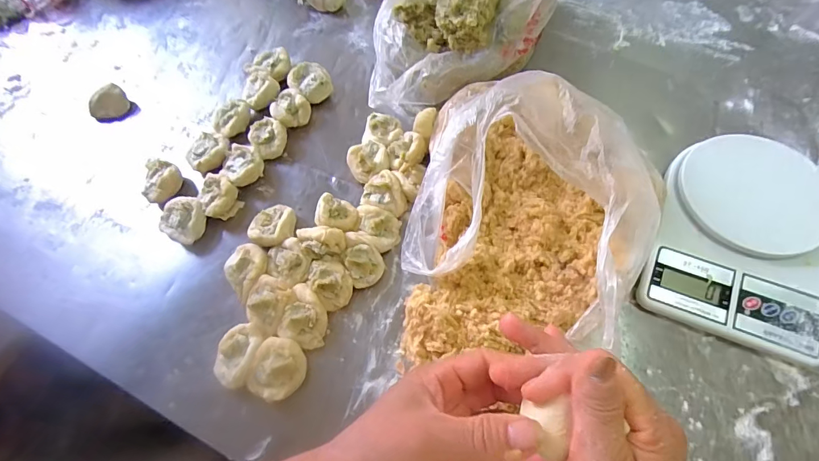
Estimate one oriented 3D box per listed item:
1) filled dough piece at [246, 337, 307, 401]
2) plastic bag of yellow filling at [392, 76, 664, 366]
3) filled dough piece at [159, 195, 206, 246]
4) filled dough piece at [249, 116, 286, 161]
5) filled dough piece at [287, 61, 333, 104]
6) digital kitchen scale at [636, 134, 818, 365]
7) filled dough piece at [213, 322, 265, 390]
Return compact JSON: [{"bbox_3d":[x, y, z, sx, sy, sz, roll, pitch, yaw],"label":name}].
[{"bbox_3d":[-0.119,0.127,0.369,0.044,0.029,0.051,15,66,10],"label":"filled dough piece"},{"bbox_3d":[0.106,-0.024,0.375,0.213,0.126,0.246,1,65,4],"label":"plastic bag of yellow filling"},{"bbox_3d":[-0.245,-0.011,0.443,0.044,0.031,0.047,-1,65,3],"label":"filled dough piece"},{"bbox_3d":[-0.168,-0.110,0.483,0.041,0.028,0.049,-37,68,-13],"label":"filled dough piece"},{"bbox_3d":[-0.127,-0.187,0.517,0.048,0.028,0.058,-30,66,-10],"label":"filled dough piece"},{"bbox_3d":[0.325,0.006,0.393,0.148,0.039,0.202,21,68,13],"label":"digital kitchen scale"},{"bbox_3d":[-0.160,0.118,0.378,0.042,0.029,0.054,16,67,11],"label":"filled dough piece"}]

